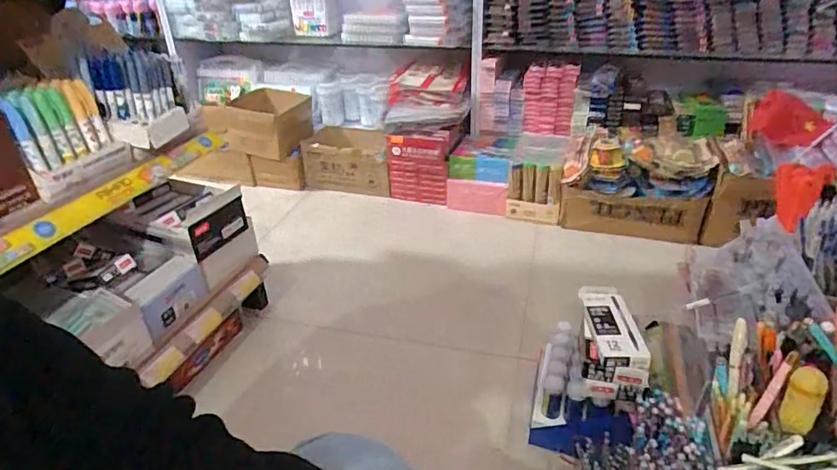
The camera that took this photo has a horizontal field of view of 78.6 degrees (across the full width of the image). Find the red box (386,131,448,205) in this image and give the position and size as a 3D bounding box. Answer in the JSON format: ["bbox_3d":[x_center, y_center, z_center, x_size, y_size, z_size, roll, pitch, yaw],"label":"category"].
[{"bbox_3d":[0.003,-0.208,1.658,0.200,0.245,0.078,7,32,16],"label":"red box"}]

